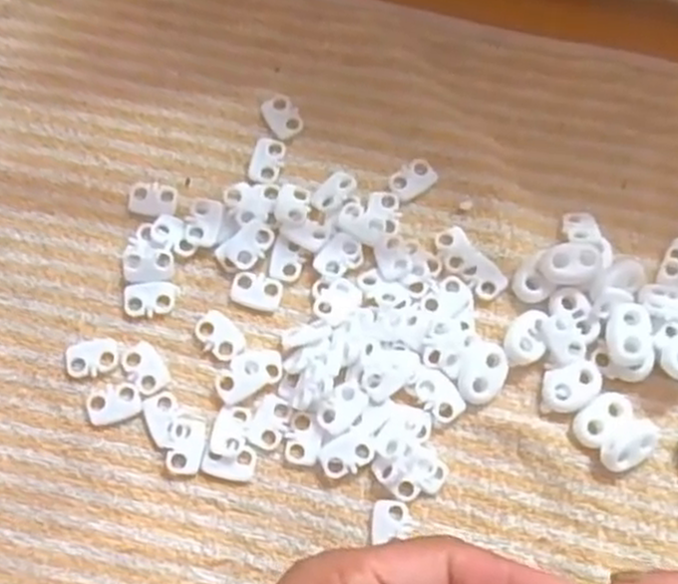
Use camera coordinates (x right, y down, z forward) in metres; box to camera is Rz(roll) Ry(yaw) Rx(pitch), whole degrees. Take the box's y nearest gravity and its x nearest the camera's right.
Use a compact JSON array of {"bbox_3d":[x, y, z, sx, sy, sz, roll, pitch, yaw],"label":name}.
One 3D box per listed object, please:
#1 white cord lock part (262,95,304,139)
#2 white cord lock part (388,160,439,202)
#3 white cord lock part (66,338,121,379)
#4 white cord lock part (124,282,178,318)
[{"bbox_3d":[-0.022,-0.070,0.309,0.012,0.004,0.018,-34,78,-9],"label":"white cord lock part"},{"bbox_3d":[0.029,-0.044,0.303,0.018,0.004,0.012,-34,78,-9],"label":"white cord lock part"},{"bbox_3d":[-0.088,0.023,0.280,0.019,0.004,0.013,-14,75,-4],"label":"white cord lock part"},{"bbox_3d":[-0.069,0.002,0.287,0.019,0.004,0.012,-6,75,-2],"label":"white cord lock part"}]

